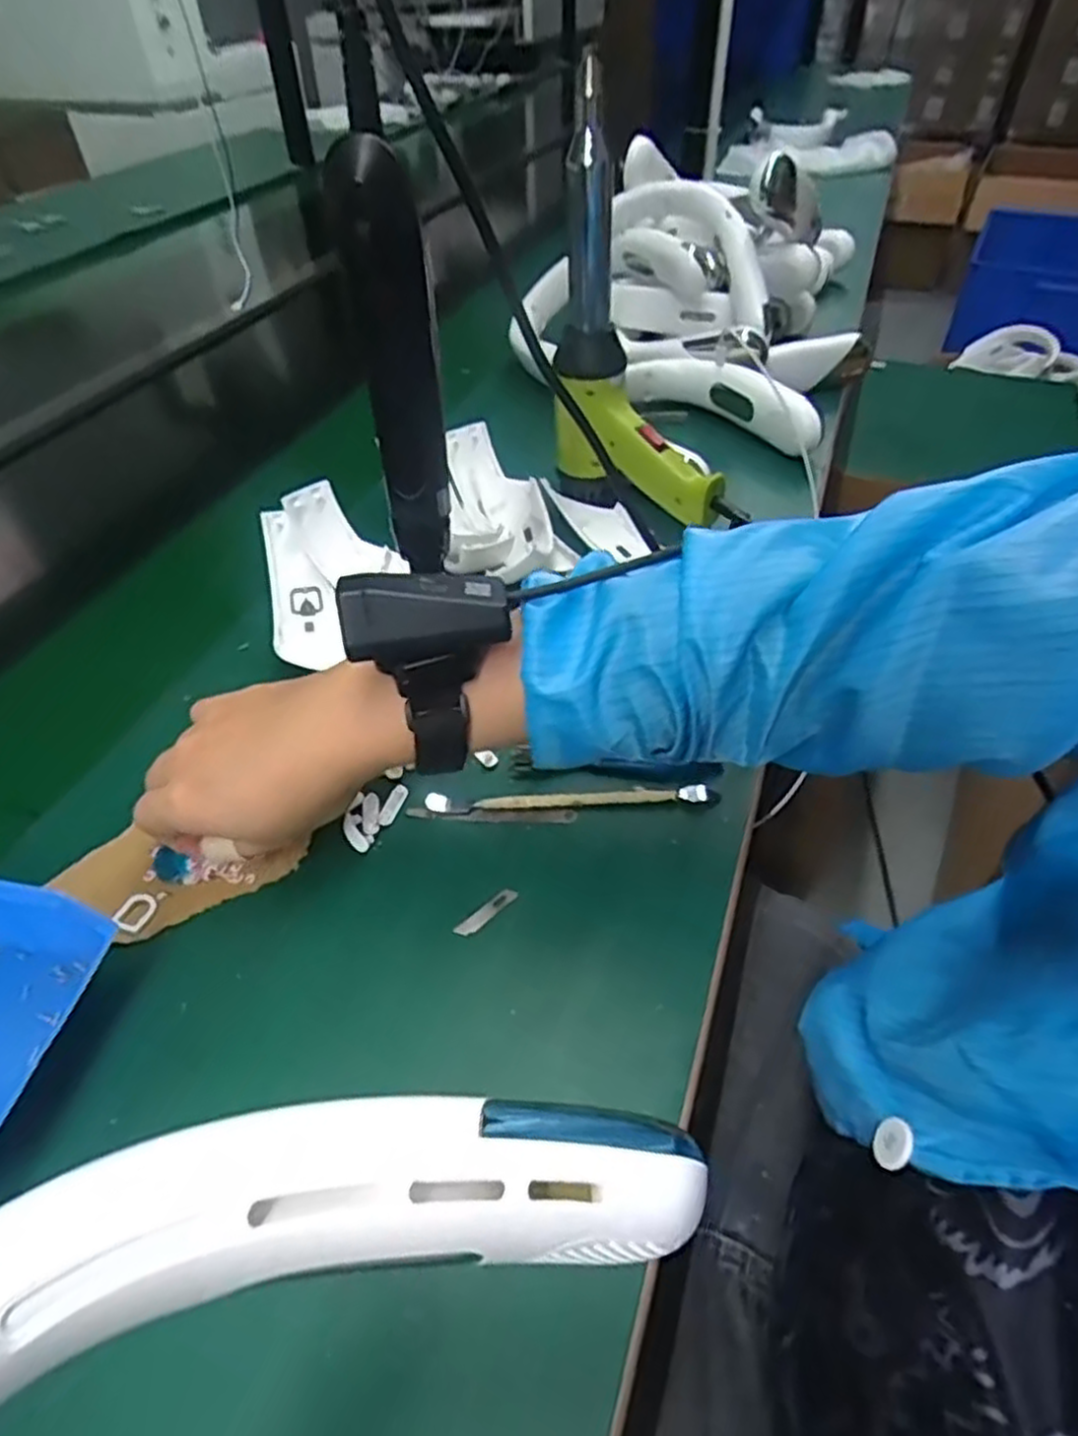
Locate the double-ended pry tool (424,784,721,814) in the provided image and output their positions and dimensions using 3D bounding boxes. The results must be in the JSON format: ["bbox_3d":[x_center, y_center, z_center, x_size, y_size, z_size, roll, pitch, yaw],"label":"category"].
[{"bbox_3d":[0.019,0.048,0.442,0.168,0.008,0.011,-1,48,0],"label":"double-ended pry tool"}]

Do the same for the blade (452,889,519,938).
[{"bbox_3d":[-0.027,0.102,0.396,0.036,0.004,0.010,-36,62,-21],"label":"blade"}]

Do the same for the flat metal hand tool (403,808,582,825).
[{"bbox_3d":[-0.027,0.057,0.439,0.097,0.004,0.009,1,48,1],"label":"flat metal hand tool"}]

